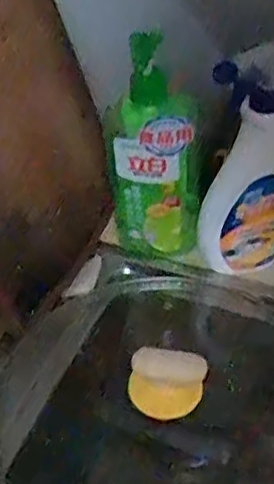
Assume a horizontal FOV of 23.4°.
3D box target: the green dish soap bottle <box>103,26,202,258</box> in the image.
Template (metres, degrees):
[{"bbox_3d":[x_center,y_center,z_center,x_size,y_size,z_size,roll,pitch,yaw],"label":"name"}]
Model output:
[{"bbox_3d":[0.015,-0.082,0.694,0.096,0.253,0.053,27,48,28],"label":"green dish soap bottle"}]

